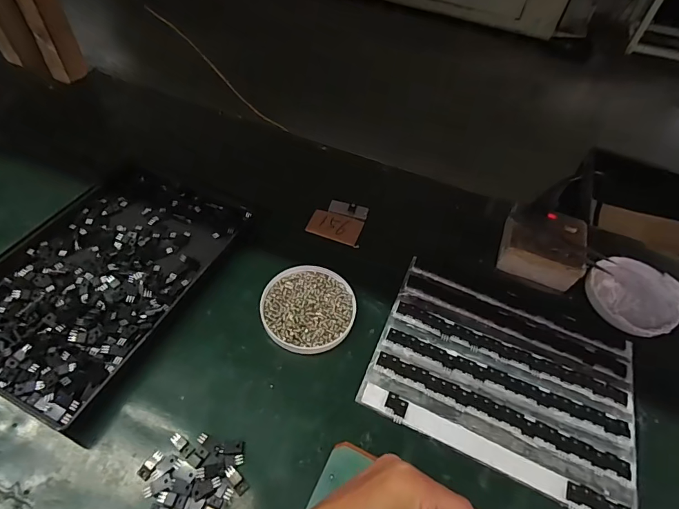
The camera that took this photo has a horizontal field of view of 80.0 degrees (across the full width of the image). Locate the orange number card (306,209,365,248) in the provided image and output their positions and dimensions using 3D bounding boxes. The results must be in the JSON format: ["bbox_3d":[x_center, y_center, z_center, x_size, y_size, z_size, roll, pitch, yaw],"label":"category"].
[{"bbox_3d":[-0.006,-0.035,0.517,0.066,0.007,0.045,16,52,7],"label":"orange number card"}]

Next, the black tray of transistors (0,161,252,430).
[{"bbox_3d":[-0.248,0.014,0.435,0.194,0.026,0.278,23,54,12],"label":"black tray of transistors"}]

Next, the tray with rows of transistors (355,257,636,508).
[{"bbox_3d":[0.161,0.120,0.401,0.243,0.011,0.175,22,53,11],"label":"tray with rows of transistors"}]

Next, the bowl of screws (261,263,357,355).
[{"bbox_3d":[-0.033,0.056,0.432,0.095,0.012,0.100,3,52,-3],"label":"bowl of screws"}]

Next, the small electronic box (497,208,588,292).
[{"bbox_3d":[0.245,-0.014,0.491,0.091,0.035,0.088,21,53,11],"label":"small electronic box"}]

